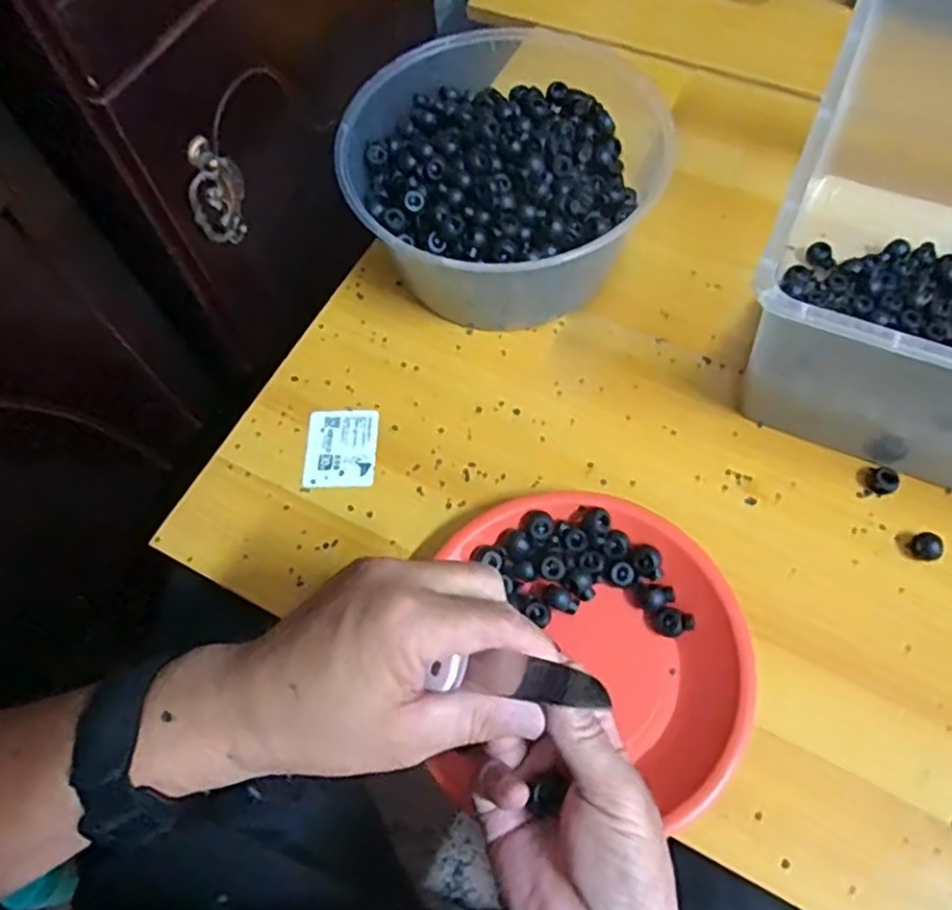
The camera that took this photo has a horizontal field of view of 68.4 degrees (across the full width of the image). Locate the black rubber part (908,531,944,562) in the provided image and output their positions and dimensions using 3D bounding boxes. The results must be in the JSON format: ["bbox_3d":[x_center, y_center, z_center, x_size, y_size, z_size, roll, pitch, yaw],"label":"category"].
[{"bbox_3d":[0.283,0.057,0.439,0.016,0.015,0.017,-1,65,3],"label":"black rubber part"}]

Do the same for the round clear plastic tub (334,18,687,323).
[{"bbox_3d":[0.027,-0.209,0.531,0.223,0.094,0.235,-1,65,3],"label":"round clear plastic tub"}]

